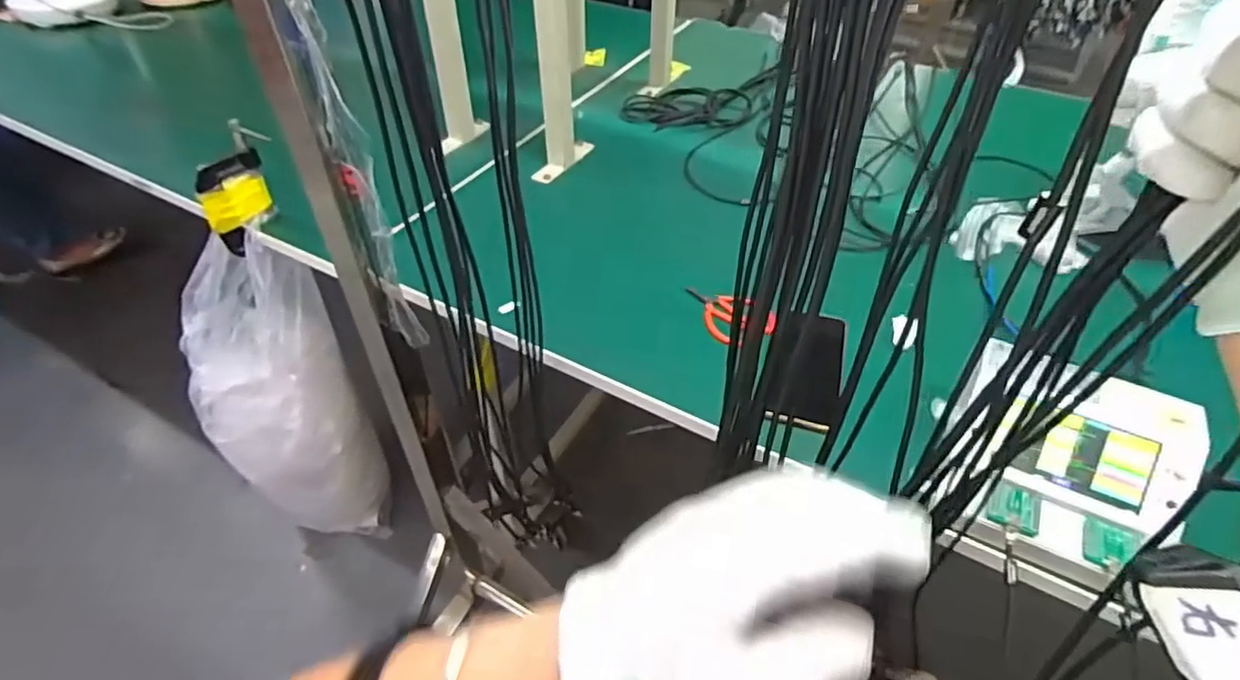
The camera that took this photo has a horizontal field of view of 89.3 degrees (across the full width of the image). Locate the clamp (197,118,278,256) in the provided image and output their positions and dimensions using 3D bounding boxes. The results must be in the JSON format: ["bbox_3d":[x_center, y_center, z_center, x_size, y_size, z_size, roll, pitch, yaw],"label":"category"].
[{"bbox_3d":[-0.505,-0.199,0.832,0.030,0.154,0.096,29,52,25],"label":"clamp"}]

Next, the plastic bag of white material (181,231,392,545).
[{"bbox_3d":[-0.569,0.164,1.137,0.231,0.751,0.157,-12,47,-12],"label":"plastic bag of white material"}]

